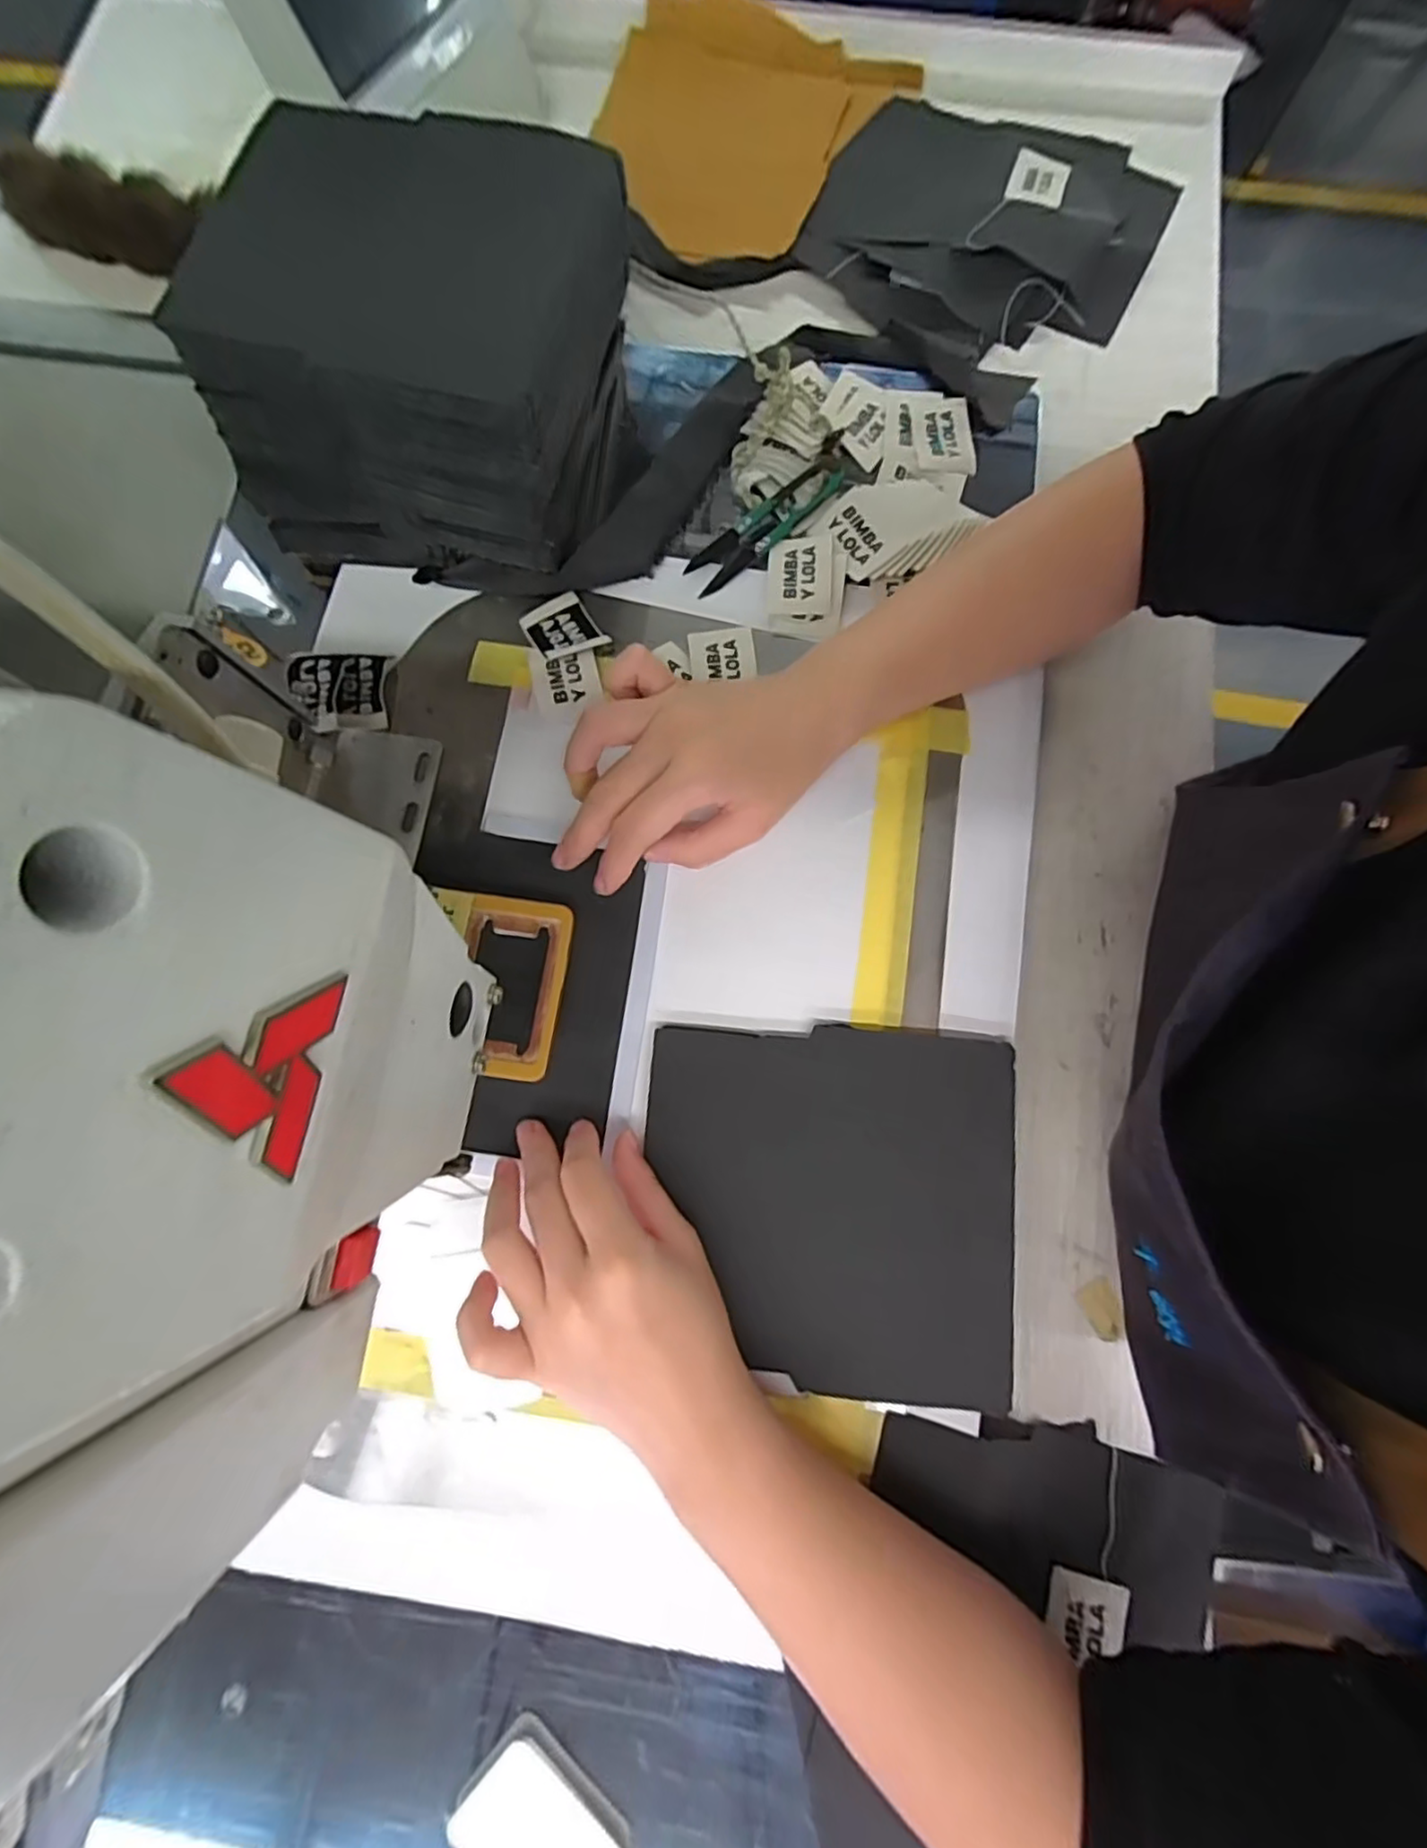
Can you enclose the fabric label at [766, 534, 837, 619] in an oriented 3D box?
[{"bbox_3d":[0.047,-0.189,0.351,0.035,0.004,0.047,4,79,2],"label":"fabric label"}]

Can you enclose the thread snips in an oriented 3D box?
[{"bbox_3d":[0.036,-0.227,0.355,0.120,0.010,0.026,-39,81,-6],"label":"thread snips"}]

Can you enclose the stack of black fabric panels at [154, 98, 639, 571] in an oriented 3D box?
[{"bbox_3d":[-0.139,-0.275,0.324,0.162,0.099,0.166,13,80,3],"label":"stack of black fabric panels"}]

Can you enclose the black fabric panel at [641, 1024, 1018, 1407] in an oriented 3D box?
[{"bbox_3d":[0.053,0.124,0.296,0.167,0.010,0.152,7,77,0],"label":"black fabric panel"}]

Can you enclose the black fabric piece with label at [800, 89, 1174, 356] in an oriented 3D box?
[{"bbox_3d":[0.172,-0.446,0.416,0.207,0.025,0.226,26,81,5],"label":"black fabric piece with label"}]

